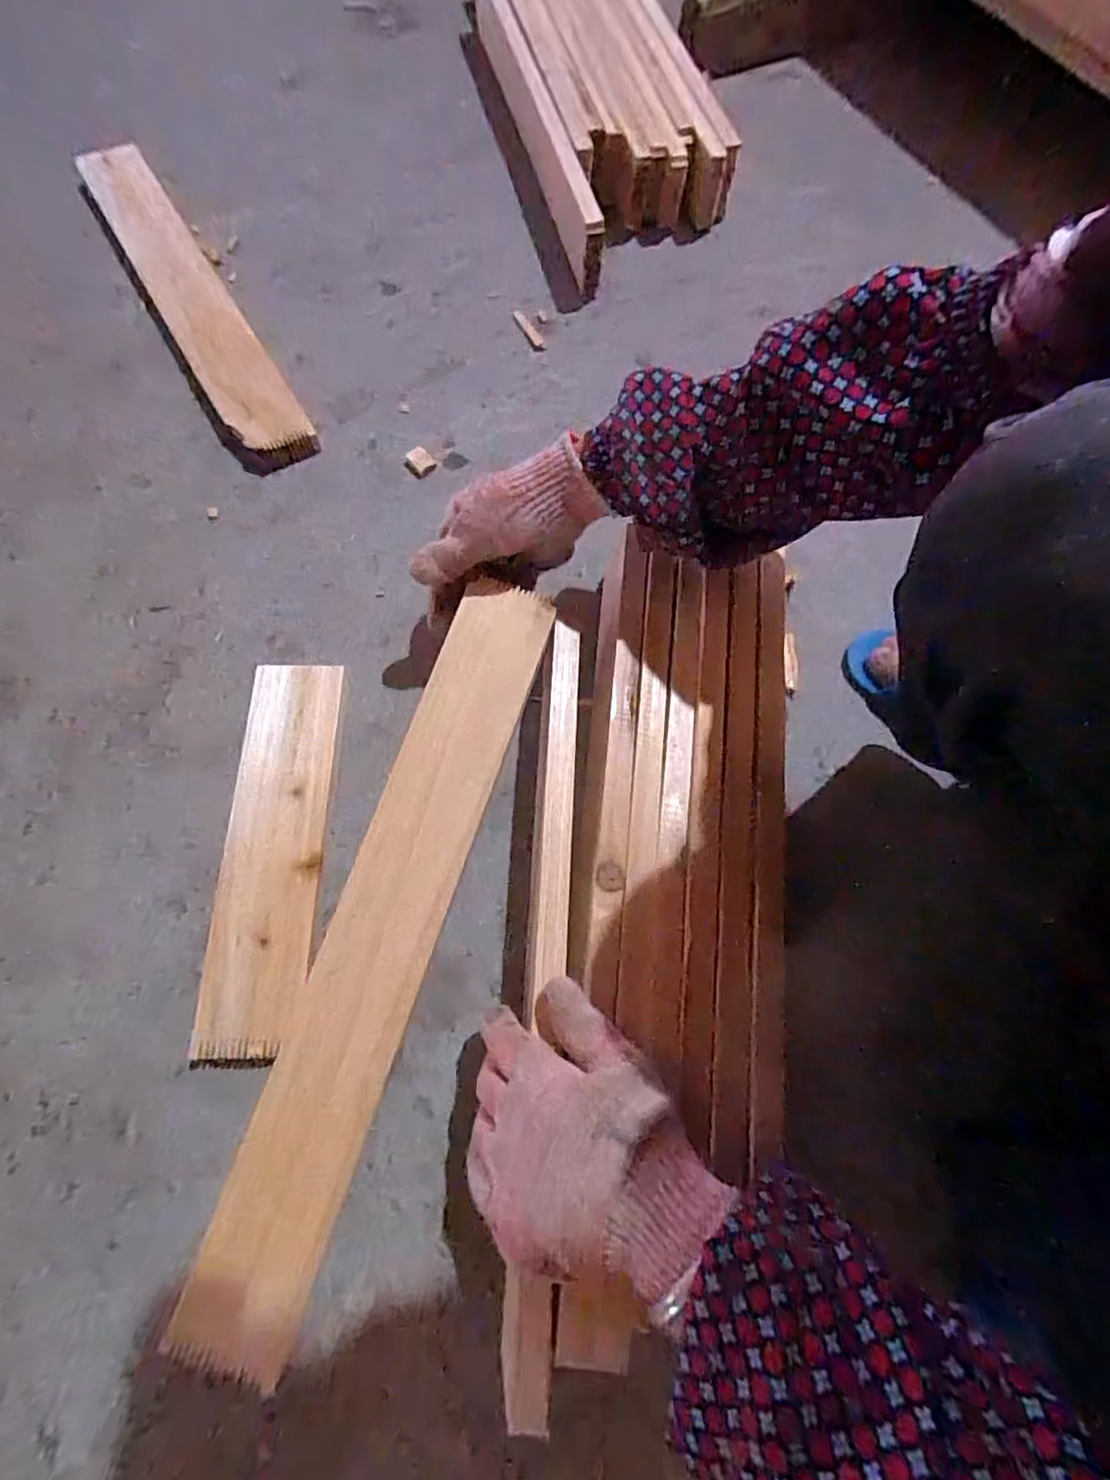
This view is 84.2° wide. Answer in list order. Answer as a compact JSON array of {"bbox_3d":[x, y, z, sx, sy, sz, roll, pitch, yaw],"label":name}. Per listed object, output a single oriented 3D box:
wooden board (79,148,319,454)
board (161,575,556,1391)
[{"bbox_3d":[-0.365,-0.448,0.616,0.072,0.030,0.451,-29,75,-11],"label":"wooden board"},{"bbox_3d":[-0.106,0.117,0.390,0.067,0.023,0.483,19,79,4],"label":"board"}]

